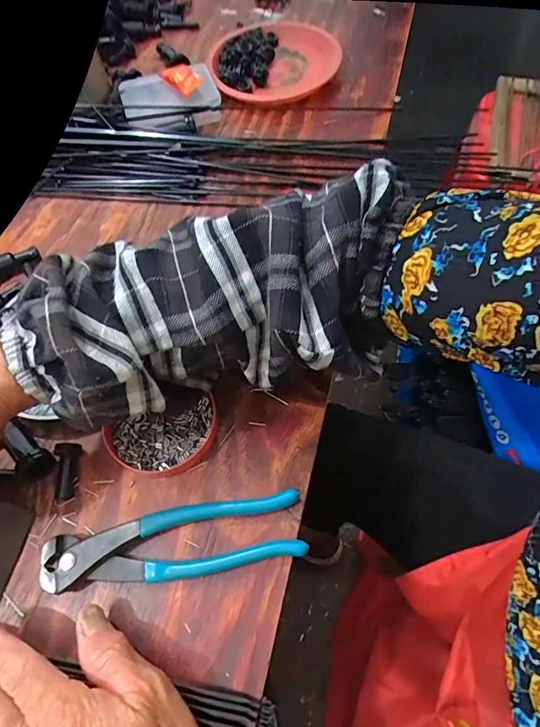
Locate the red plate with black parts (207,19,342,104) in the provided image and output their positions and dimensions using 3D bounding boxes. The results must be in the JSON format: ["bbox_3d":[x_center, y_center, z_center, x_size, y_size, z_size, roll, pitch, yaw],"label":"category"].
[{"bbox_3d":[0.003,-0.358,0.505,0.149,0.019,0.147,-1,65,3],"label":"red plate with black parts"}]

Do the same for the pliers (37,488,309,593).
[{"bbox_3d":[-0.061,0.116,0.275,0.163,0.015,0.040,-10,64,-1],"label":"pliers"}]

